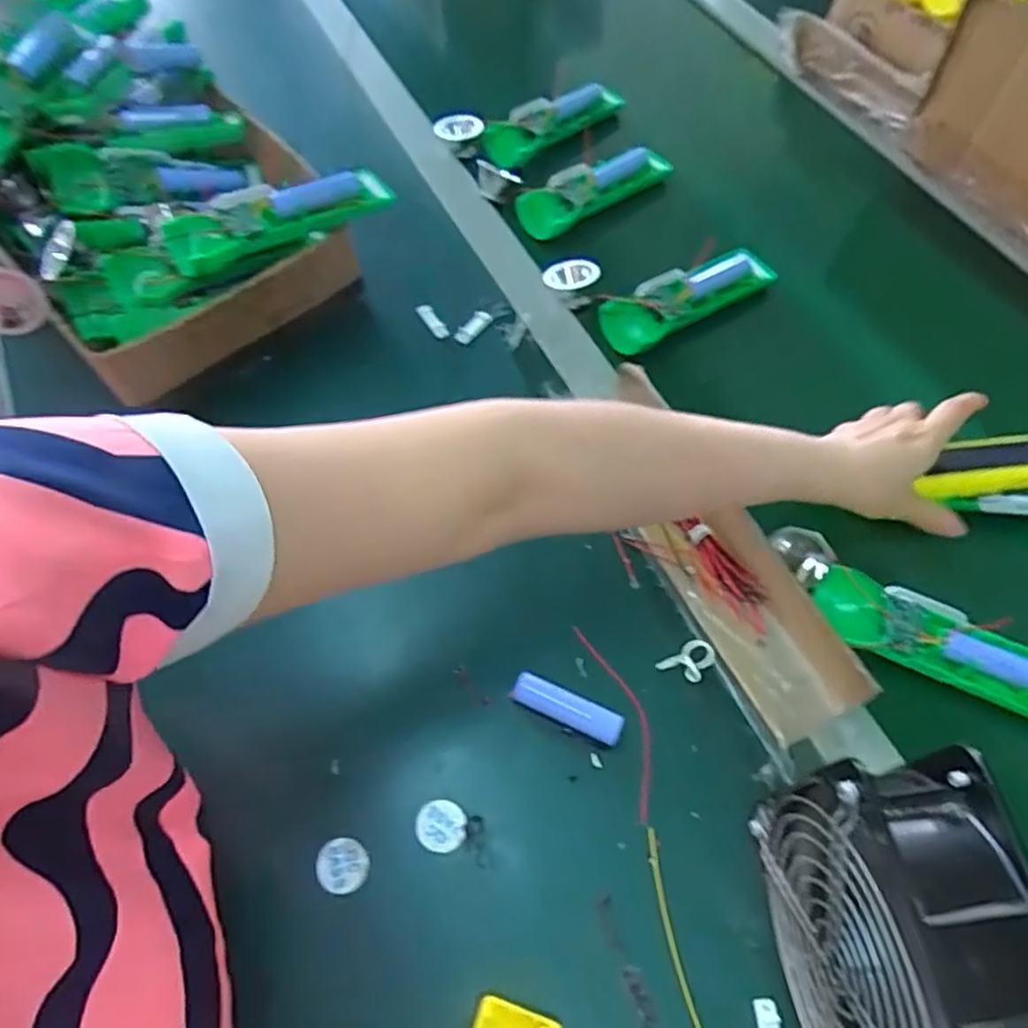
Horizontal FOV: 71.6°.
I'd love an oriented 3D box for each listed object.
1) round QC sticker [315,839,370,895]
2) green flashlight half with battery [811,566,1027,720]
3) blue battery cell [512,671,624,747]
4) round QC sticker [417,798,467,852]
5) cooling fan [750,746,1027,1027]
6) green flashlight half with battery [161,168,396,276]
[{"bbox_3d":[-0.095,0.194,0.394,0.028,0.004,0.027,0,60,-1],"label":"round QC sticker"},{"bbox_3d":[0.270,0.086,0.445,0.161,0.025,0.047,26,62,13],"label":"green flashlight half with battery"},{"bbox_3d":[0.032,0.117,0.428,0.065,0.018,0.018,24,62,13],"label":"blue battery cell"},{"bbox_3d":[-0.041,0.177,0.406,0.028,0.004,0.026,2,60,0],"label":"round QC sticker"},{"bbox_3d":[0.166,0.194,0.307,0.066,0.150,0.152,-6,60,-5],"label":"cooling fan"},{"bbox_3d":[-0.174,-0.225,0.532,0.165,0.026,0.046,-31,65,-17],"label":"green flashlight half with battery"}]

